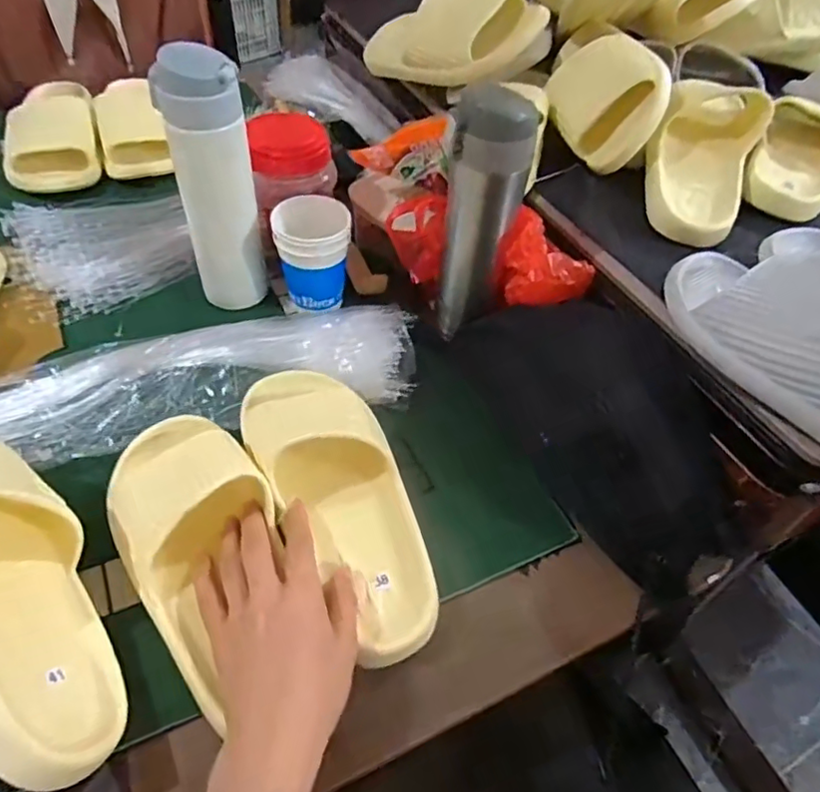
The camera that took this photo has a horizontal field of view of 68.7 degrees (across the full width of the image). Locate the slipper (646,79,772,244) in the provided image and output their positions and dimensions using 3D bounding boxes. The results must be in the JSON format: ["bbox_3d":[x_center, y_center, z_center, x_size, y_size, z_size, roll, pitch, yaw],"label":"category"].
[{"bbox_3d":[0.293,-0.250,0.593,0.094,0.057,0.268,23,52,15],"label":"slipper"}]

